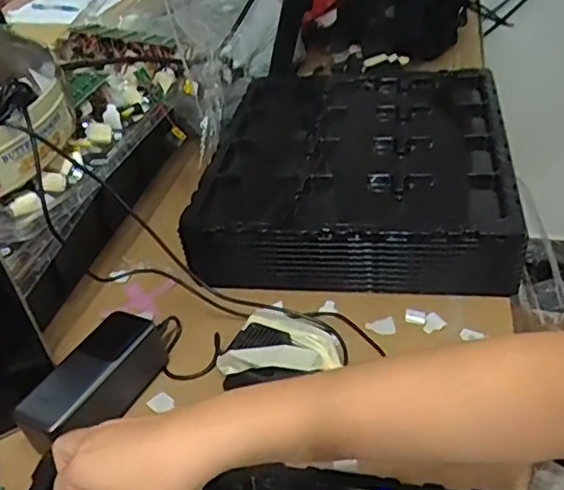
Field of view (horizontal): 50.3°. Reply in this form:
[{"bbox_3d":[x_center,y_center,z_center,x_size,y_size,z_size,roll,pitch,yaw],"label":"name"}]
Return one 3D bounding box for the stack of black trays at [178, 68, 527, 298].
[{"bbox_3d":[0.092,-0.105,0.736,0.333,0.096,0.403,3,38,12],"label":"stack of black trays"}]

